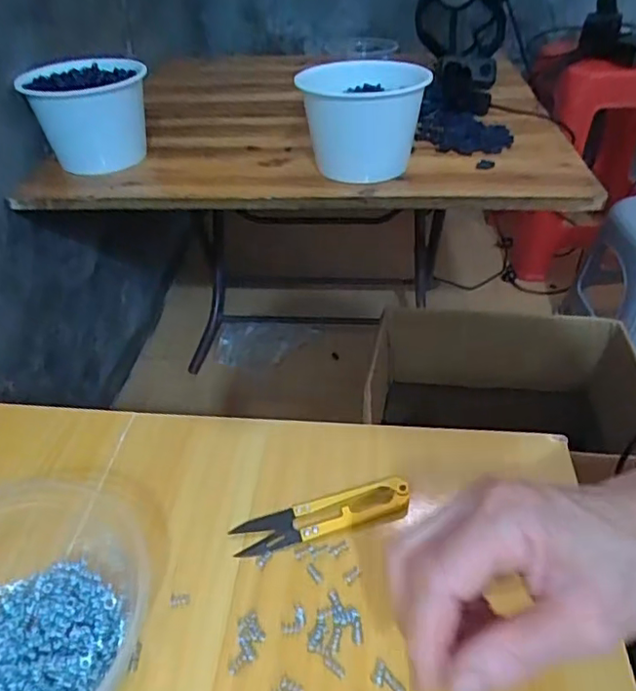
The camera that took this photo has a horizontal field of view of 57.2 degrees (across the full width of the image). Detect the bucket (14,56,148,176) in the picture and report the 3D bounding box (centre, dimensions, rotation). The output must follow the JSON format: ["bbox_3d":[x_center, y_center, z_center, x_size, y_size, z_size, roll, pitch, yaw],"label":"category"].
[{"bbox_3d":[-0.323,-0.326,0.838,0.164,0.123,0.150,-17,42,-18],"label":"bucket"}]

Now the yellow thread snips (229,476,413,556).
[{"bbox_3d":[0.003,0.099,0.343,0.103,0.012,0.025,-10,40,-10],"label":"yellow thread snips"}]

